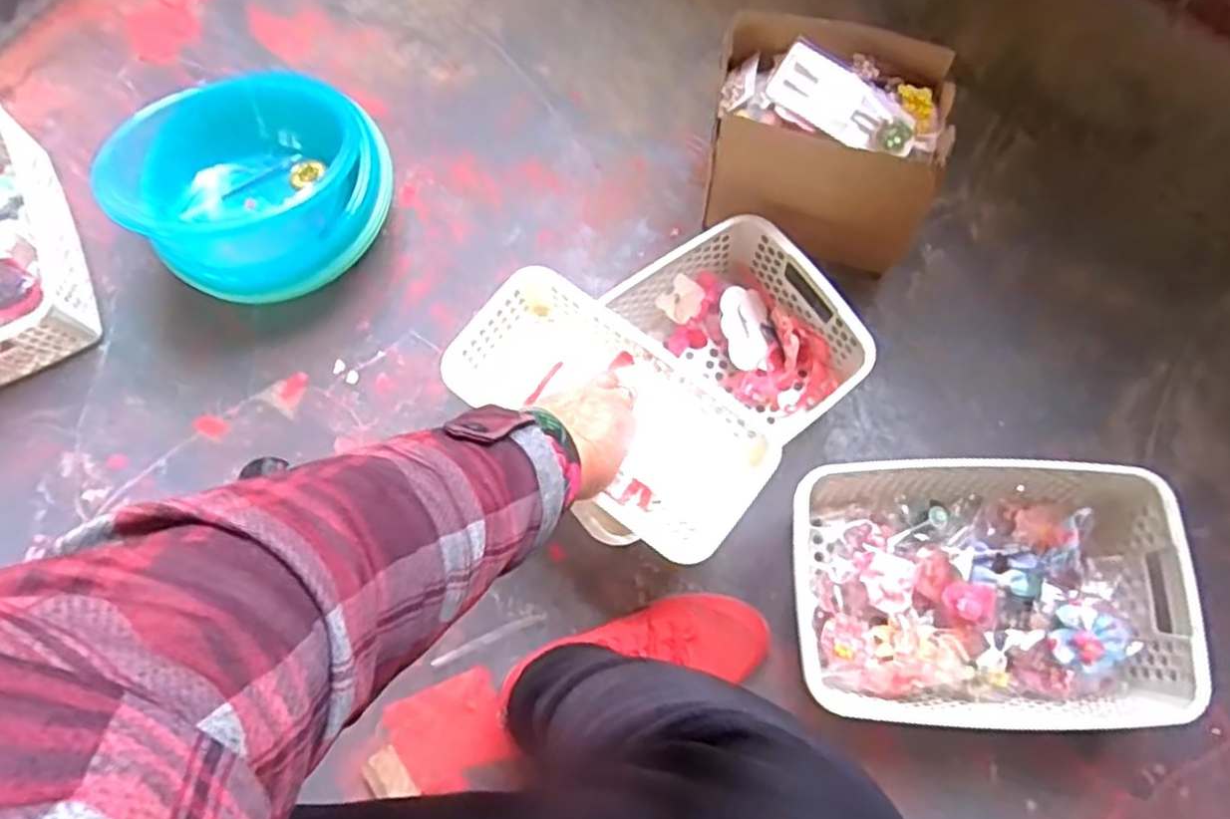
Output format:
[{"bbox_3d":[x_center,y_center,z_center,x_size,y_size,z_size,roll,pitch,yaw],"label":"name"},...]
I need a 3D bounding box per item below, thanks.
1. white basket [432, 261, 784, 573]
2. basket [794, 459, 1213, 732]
[{"bbox_3d":[-0.001,0.002,0.635,0.269,0.061,0.134,37,78,14],"label":"white basket"},{"bbox_3d":[0.292,0.152,0.639,0.294,0.110,0.203,2,74,2],"label":"basket"}]

